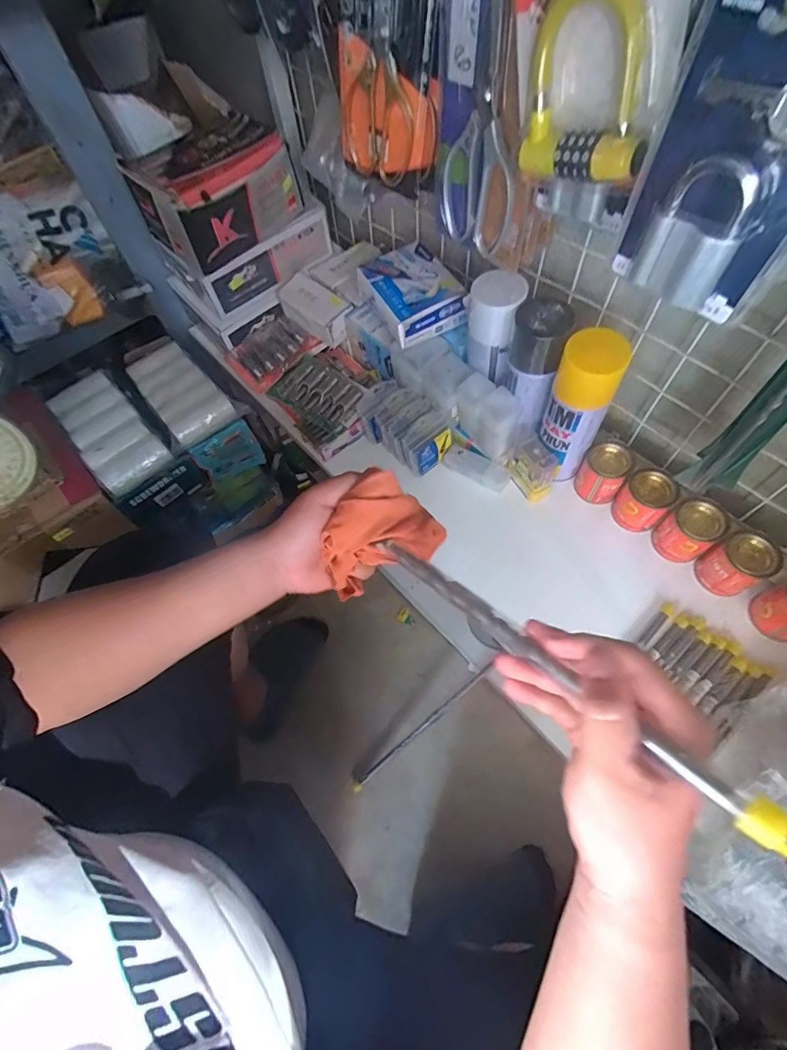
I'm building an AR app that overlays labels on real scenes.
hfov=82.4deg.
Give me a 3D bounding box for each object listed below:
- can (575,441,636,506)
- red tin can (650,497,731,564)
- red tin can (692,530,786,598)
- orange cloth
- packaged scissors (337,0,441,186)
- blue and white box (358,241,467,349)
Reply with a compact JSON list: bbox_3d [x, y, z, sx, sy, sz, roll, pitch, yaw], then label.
[{"bbox_3d":[0.265,-0.066,0.571,0.052,0.064,0.050,-2,61,3],"label":"can"},{"bbox_3d":[0.345,0.009,0.528,0.049,0.072,0.052,-2,61,3],"label":"red tin can"},{"bbox_3d":[0.385,0.046,0.506,0.050,0.068,0.051,-2,61,3],"label":"red tin can"},{"bbox_3d":[-0.013,0.015,0.395,0.073,0.077,0.097,38,70,22],"label":"orange cloth"},{"bbox_3d":[-0.005,-0.462,0.427,0.116,0.218,0.016,29,62,17],"label":"packaged scissors"},{"bbox_3d":[0.024,-0.316,0.611,0.101,0.043,0.147,-24,62,-9],"label":"blue and white box"}]

